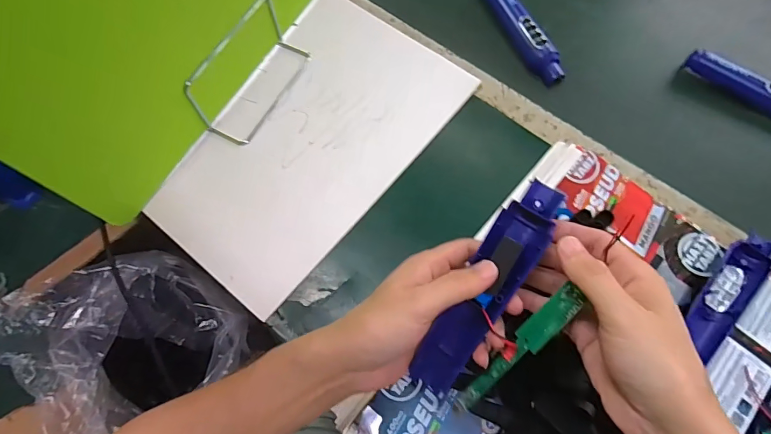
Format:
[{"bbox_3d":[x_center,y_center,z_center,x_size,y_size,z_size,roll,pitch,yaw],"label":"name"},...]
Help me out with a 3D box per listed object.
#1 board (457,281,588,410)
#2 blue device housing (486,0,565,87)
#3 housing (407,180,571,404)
[{"bbox_3d":[0.096,0.097,0.305,0.019,0.007,0.118,44,101,17],"label":"board"},{"bbox_3d":[0.169,-0.240,0.532,0.038,0.025,0.170,-25,69,-10],"label":"blue device housing"},{"bbox_3d":[0.073,0.052,0.305,0.036,0.016,0.167,32,98,13],"label":"housing"}]

